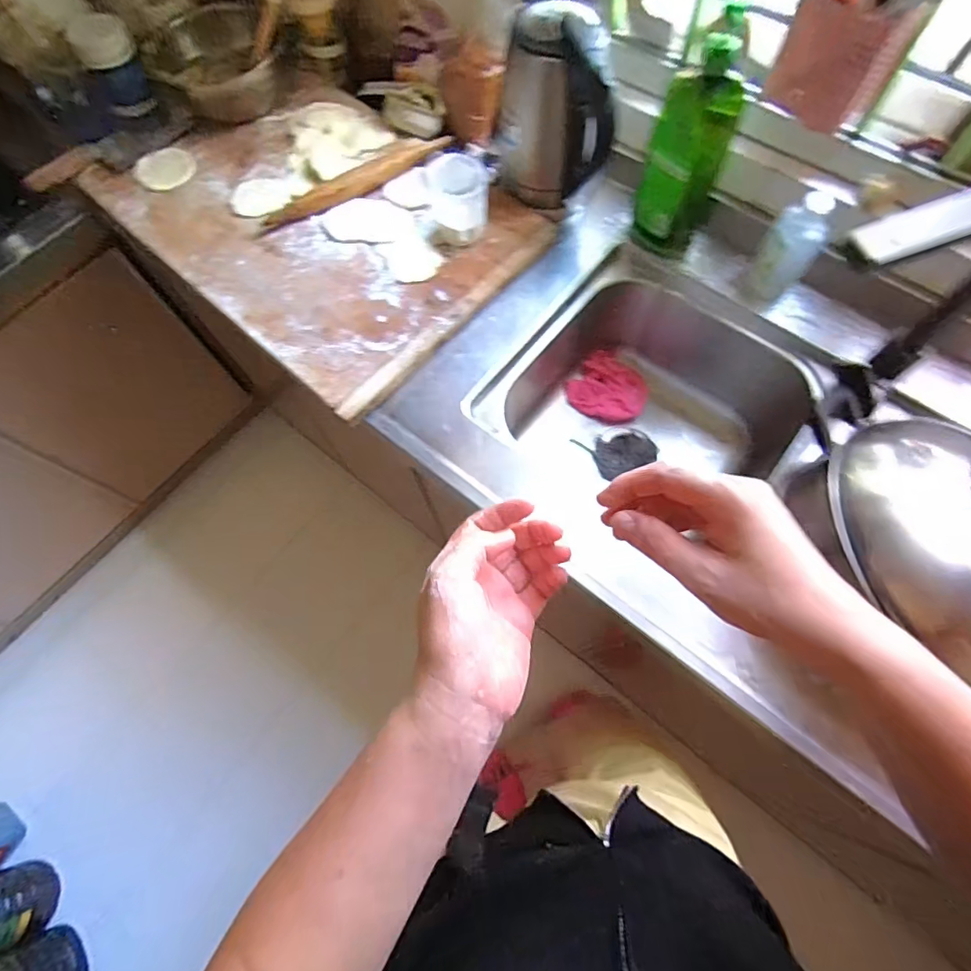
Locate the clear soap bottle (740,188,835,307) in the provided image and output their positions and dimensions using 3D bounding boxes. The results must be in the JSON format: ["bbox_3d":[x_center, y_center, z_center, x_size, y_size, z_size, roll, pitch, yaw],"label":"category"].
[{"bbox_3d":[0.410,-0.321,0.687,0.067,0.151,0.058,36,73,14],"label":"clear soap bottle"}]

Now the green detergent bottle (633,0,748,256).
[{"bbox_3d":[0.268,-0.441,0.659,0.103,0.273,0.077,25,71,10],"label":"green detergent bottle"}]

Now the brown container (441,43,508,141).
[{"bbox_3d":[-0.017,-0.626,0.810,0.094,0.110,0.106,-6,68,-2],"label":"brown container"}]

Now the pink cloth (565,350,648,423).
[{"bbox_3d":[0.220,-0.169,0.903,0.130,0.024,0.114,40,93,14],"label":"pink cloth"}]

